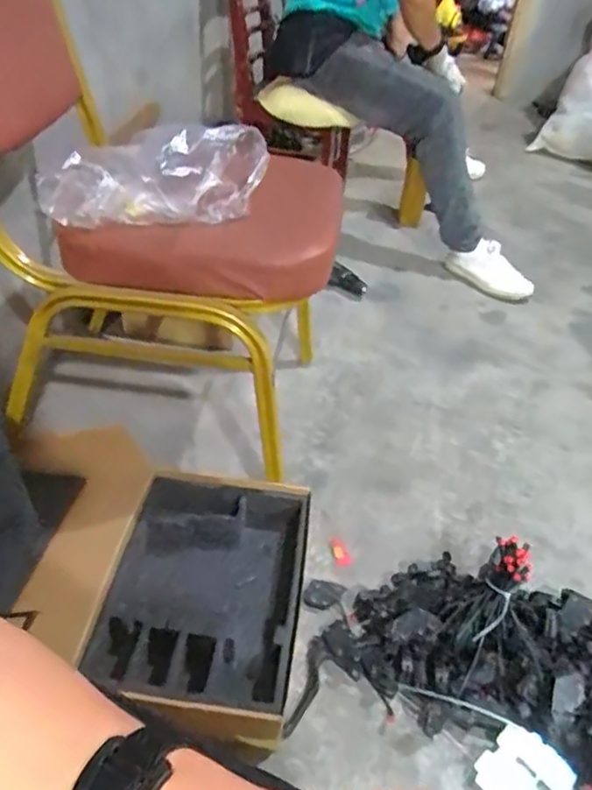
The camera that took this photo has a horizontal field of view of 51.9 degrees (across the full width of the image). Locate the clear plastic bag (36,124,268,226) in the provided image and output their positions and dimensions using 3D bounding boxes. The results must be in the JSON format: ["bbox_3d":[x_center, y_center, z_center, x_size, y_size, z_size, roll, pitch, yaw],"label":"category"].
[{"bbox_3d":[-0.169,-0.263,0.746,0.260,0.120,0.110,1,41,-5],"label":"clear plastic bag"}]

